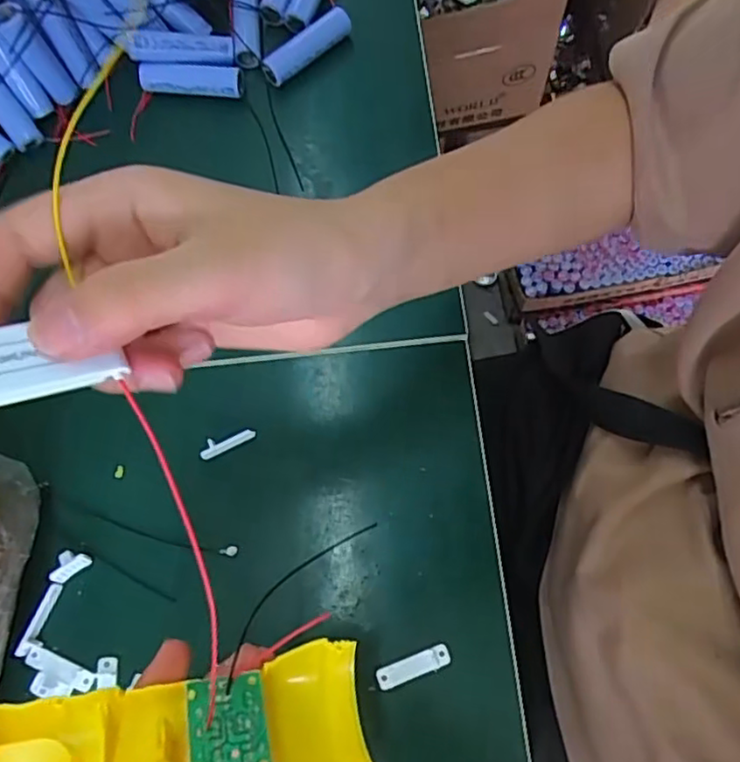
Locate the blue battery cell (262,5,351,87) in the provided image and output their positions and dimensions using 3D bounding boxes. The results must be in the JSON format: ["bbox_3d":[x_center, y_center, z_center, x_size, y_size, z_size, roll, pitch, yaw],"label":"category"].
[{"bbox_3d":[-0.040,-0.221,0.422,0.064,0.018,0.018,-38,76,-11],"label":"blue battery cell"}]

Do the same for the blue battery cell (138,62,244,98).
[{"bbox_3d":[-0.116,-0.197,0.423,0.065,0.019,0.018,2,72,1],"label":"blue battery cell"}]

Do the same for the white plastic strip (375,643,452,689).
[{"bbox_3d":[0.022,0.142,0.321,0.038,0.005,0.009,-20,73,-6],"label":"white plastic strip"}]

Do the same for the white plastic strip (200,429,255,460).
[{"bbox_3d":[-0.078,0.033,0.353,0.031,0.006,0.009,-27,74,-8],"label":"white plastic strip"}]

